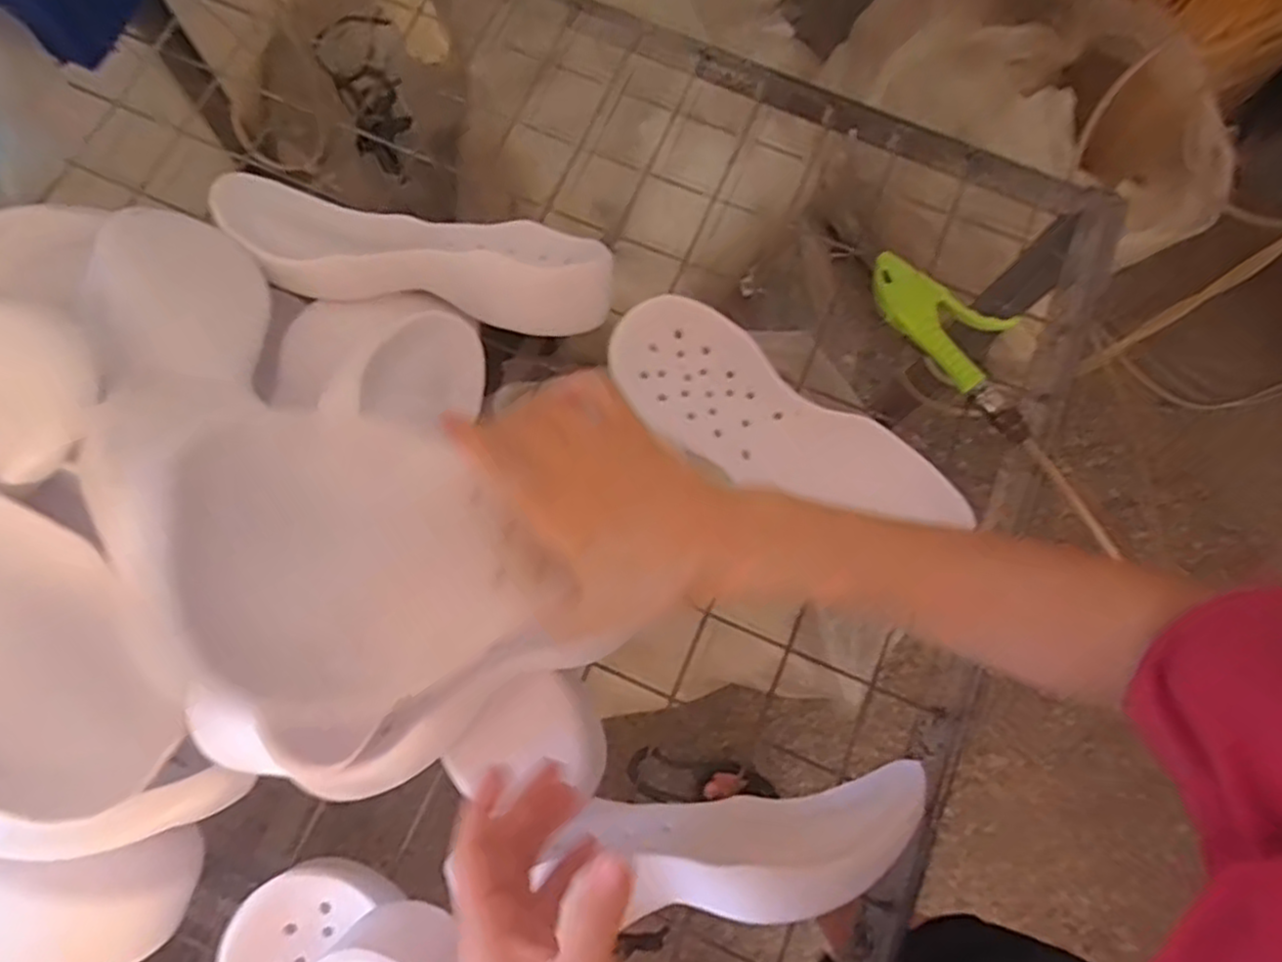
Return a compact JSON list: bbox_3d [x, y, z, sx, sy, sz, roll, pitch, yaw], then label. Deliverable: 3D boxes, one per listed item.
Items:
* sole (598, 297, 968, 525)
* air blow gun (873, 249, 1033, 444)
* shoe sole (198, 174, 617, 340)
[{"bbox_3d":[0.102,-0.036,0.549,0.277,0.022,0.097,36,77,7],"label":"sole"},{"bbox_3d":[0.259,-0.117,0.595,0.059,0.029,0.182,-40,80,-11],"label":"air blow gun"},{"bbox_3d":[-0.170,-0.175,0.564,0.294,0.059,0.100,9,75,0],"label":"shoe sole"}]

